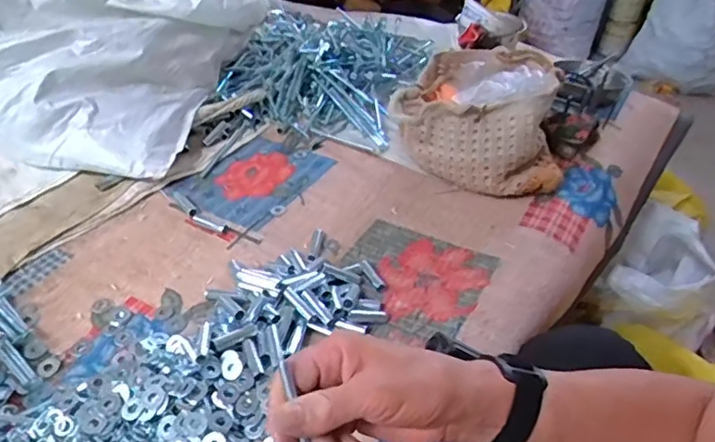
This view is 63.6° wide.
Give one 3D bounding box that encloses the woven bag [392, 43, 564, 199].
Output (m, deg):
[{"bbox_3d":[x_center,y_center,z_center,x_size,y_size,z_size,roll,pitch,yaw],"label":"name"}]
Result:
[{"bbox_3d":[0.156,-0.129,0.740,0.217,0.131,0.158,9,39,4],"label":"woven bag"}]

